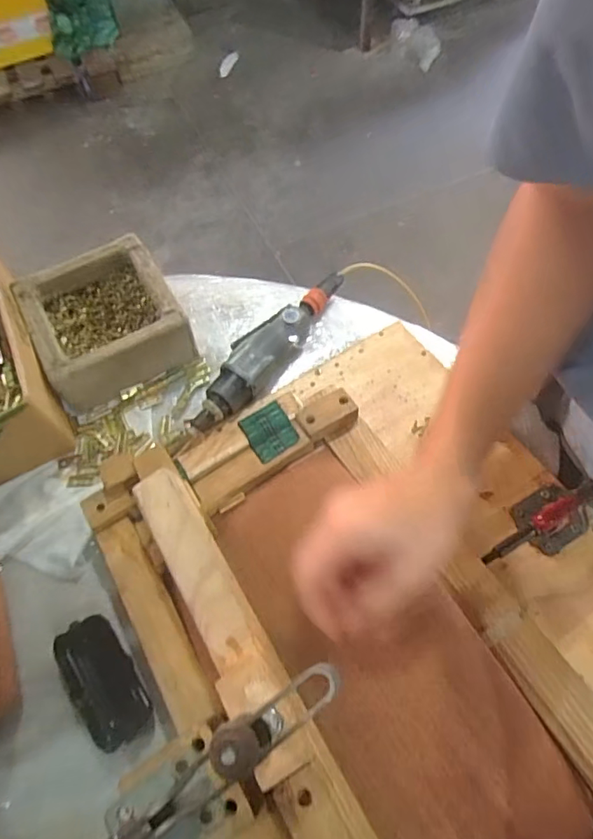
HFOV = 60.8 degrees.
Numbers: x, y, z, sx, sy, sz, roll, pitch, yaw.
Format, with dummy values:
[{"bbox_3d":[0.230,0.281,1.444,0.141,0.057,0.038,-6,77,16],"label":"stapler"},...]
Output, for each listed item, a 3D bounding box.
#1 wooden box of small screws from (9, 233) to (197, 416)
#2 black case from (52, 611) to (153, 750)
[{"bbox_3d":[-0.227,-0.122,0.610,0.167,0.070,0.173,-28,64,-12],"label":"wooden box of small screws"},{"bbox_3d":[-0.172,0.233,0.452,0.053,0.026,0.108,-33,65,-14],"label":"black case"}]

